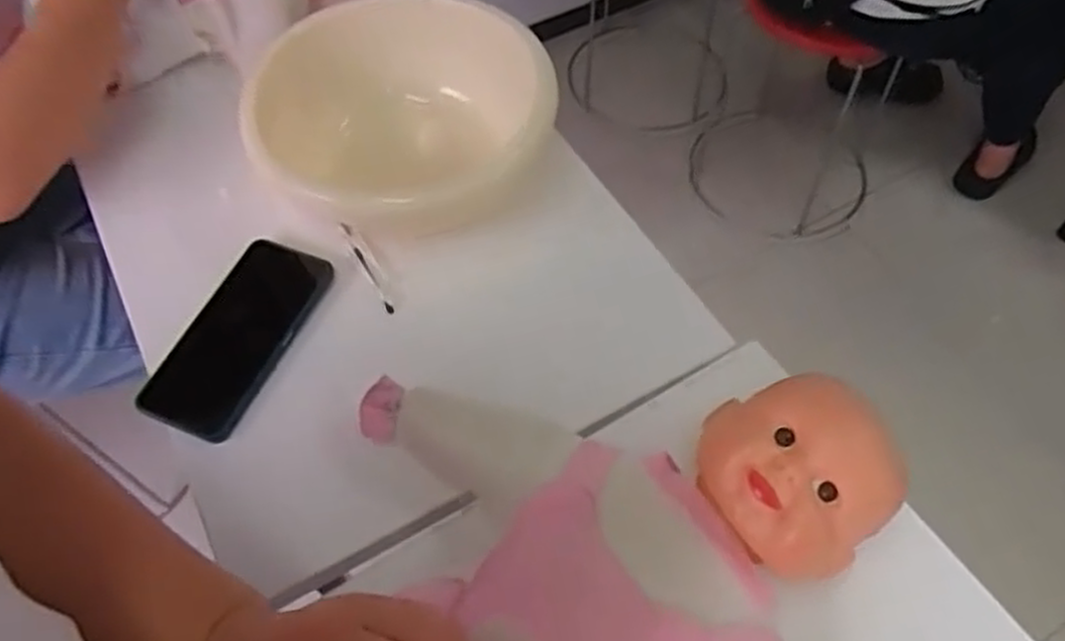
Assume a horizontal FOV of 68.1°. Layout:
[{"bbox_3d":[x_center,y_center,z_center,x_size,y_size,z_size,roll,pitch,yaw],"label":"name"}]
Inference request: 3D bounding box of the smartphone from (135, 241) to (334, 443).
[{"bbox_3d":[-0.228,0.010,0.613,0.078,0.015,0.166,19,60,13],"label":"smartphone"}]

